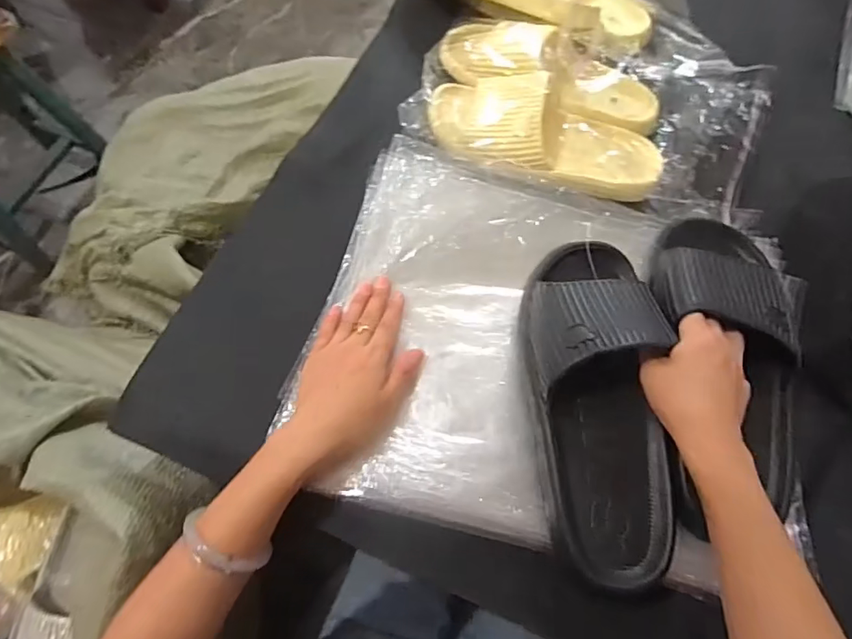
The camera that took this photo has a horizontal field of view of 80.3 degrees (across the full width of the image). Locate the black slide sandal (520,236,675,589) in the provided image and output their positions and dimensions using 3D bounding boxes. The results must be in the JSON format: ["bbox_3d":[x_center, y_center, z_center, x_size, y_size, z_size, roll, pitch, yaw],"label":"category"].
[{"bbox_3d":[0.138,0.057,0.400,0.102,0.060,0.270,1,69,-3],"label":"black slide sandal"}]

